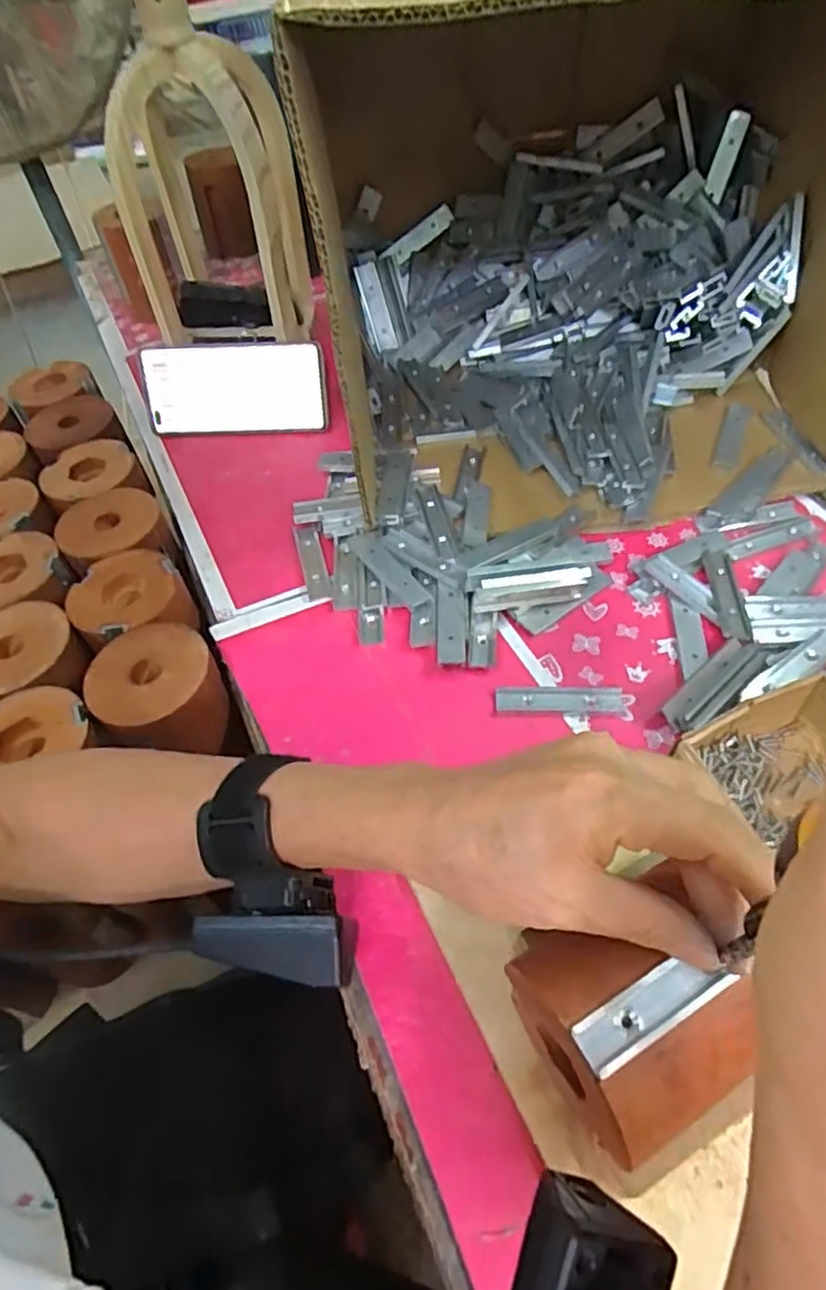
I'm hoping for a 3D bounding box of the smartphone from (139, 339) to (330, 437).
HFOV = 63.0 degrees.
[{"bbox_3d":[-0.160,-0.229,0.606,0.161,0.077,0.011,-2,27,3],"label":"smartphone"}]

